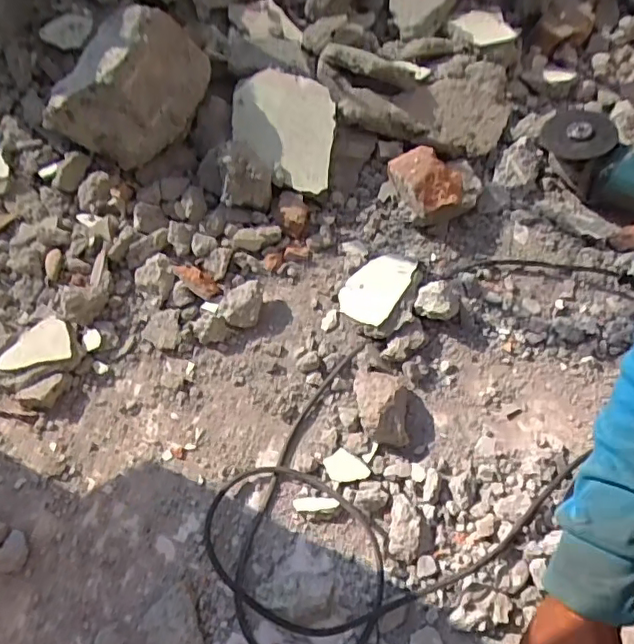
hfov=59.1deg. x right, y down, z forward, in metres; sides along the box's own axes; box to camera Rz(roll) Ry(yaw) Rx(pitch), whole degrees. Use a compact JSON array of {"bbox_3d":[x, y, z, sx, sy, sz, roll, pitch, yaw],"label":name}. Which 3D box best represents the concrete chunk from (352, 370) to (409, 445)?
[{"bbox_3d":[0.069,0.089,0.599,0.056,0.040,0.078,3,64,4],"label":"concrete chunk"}]

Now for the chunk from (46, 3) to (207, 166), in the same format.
[{"bbox_3d":[-0.232,-0.293,0.700,0.142,0.145,0.163,14,65,9],"label":"chunk"}]

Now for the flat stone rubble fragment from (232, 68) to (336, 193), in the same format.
[{"bbox_3d":[-0.045,-0.250,0.716,0.132,0.016,0.151,7,82,4],"label":"flat stone rubble fragment"}]

